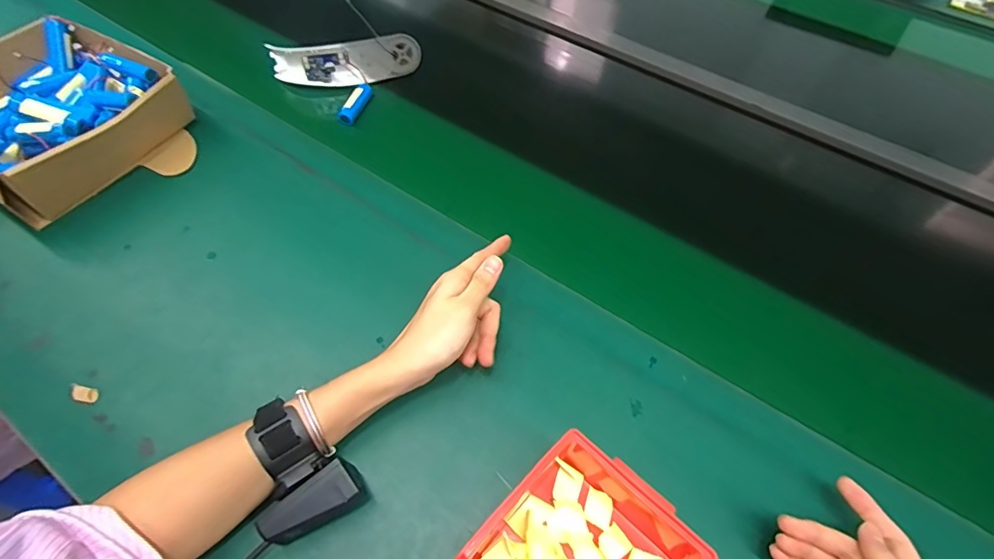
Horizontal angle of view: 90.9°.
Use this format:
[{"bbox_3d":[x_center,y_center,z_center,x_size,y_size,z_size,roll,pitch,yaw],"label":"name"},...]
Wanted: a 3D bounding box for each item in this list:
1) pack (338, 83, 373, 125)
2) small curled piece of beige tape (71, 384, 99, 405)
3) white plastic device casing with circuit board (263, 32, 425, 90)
[{"bbox_3d":[-0.182,-0.227,0.629,0.018,0.019,0.080,15,58,7],"label":"pack"},{"bbox_3d":[-0.354,0.099,0.420,0.023,0.005,0.013,9,58,3],"label":"small curled piece of beige tape"},{"bbox_3d":[-0.200,-0.295,0.661,0.194,0.052,0.043,-11,59,-9],"label":"white plastic device casing with circuit board"}]

